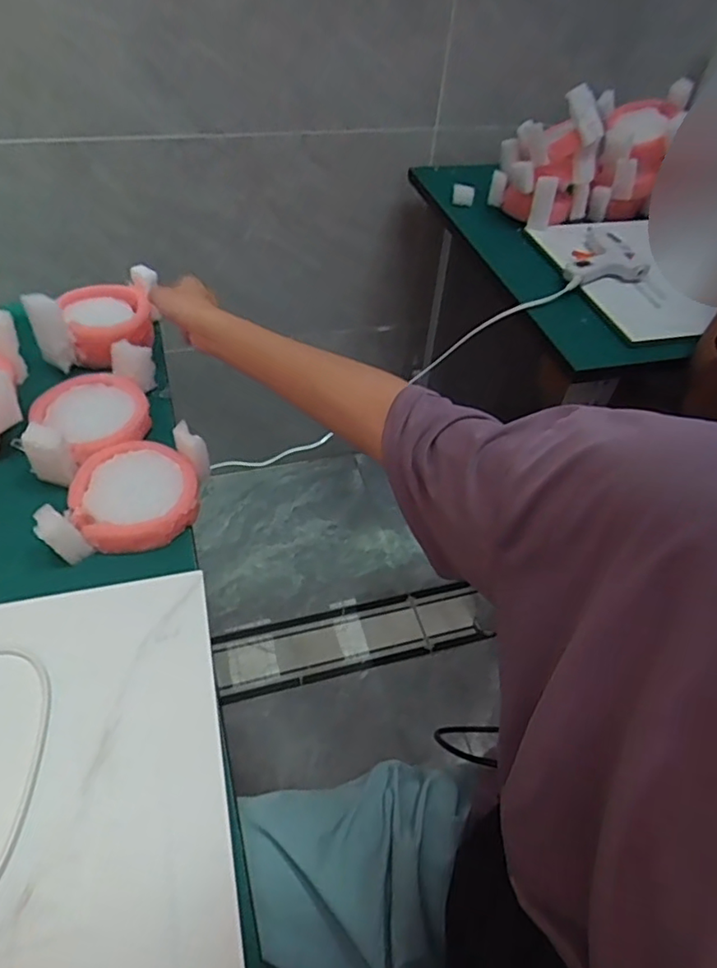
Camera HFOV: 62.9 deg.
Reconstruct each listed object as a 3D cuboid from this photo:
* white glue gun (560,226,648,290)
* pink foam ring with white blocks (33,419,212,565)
[{"bbox_3d":[0.343,-0.307,0.802,0.097,0.025,0.169,21,50,14],"label":"white glue gun"},{"bbox_3d":[-0.182,0.008,0.470,0.102,0.039,0.110,2,48,-2],"label":"pink foam ring with white blocks"}]

